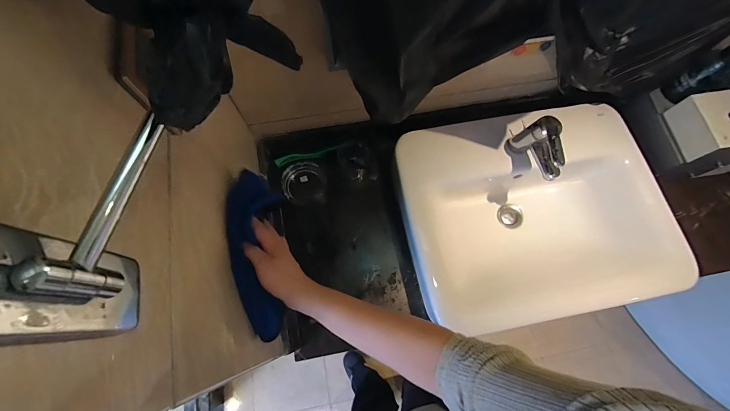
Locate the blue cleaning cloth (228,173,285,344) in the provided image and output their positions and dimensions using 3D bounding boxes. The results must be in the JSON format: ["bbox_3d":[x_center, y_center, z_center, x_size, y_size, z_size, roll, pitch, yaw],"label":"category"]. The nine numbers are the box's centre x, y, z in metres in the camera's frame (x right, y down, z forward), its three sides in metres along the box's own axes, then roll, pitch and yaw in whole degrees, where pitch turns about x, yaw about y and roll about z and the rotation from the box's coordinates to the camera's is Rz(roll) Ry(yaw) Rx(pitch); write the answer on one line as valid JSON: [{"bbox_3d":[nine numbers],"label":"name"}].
[{"bbox_3d":[-0.154,0.068,0.468,0.063,0.099,0.241,-10,82,-4],"label":"blue cleaning cloth"}]

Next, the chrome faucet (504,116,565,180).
[{"bbox_3d":[0.347,-0.110,0.638,0.045,0.117,0.126,-10,72,-4],"label":"chrome faucet"}]

